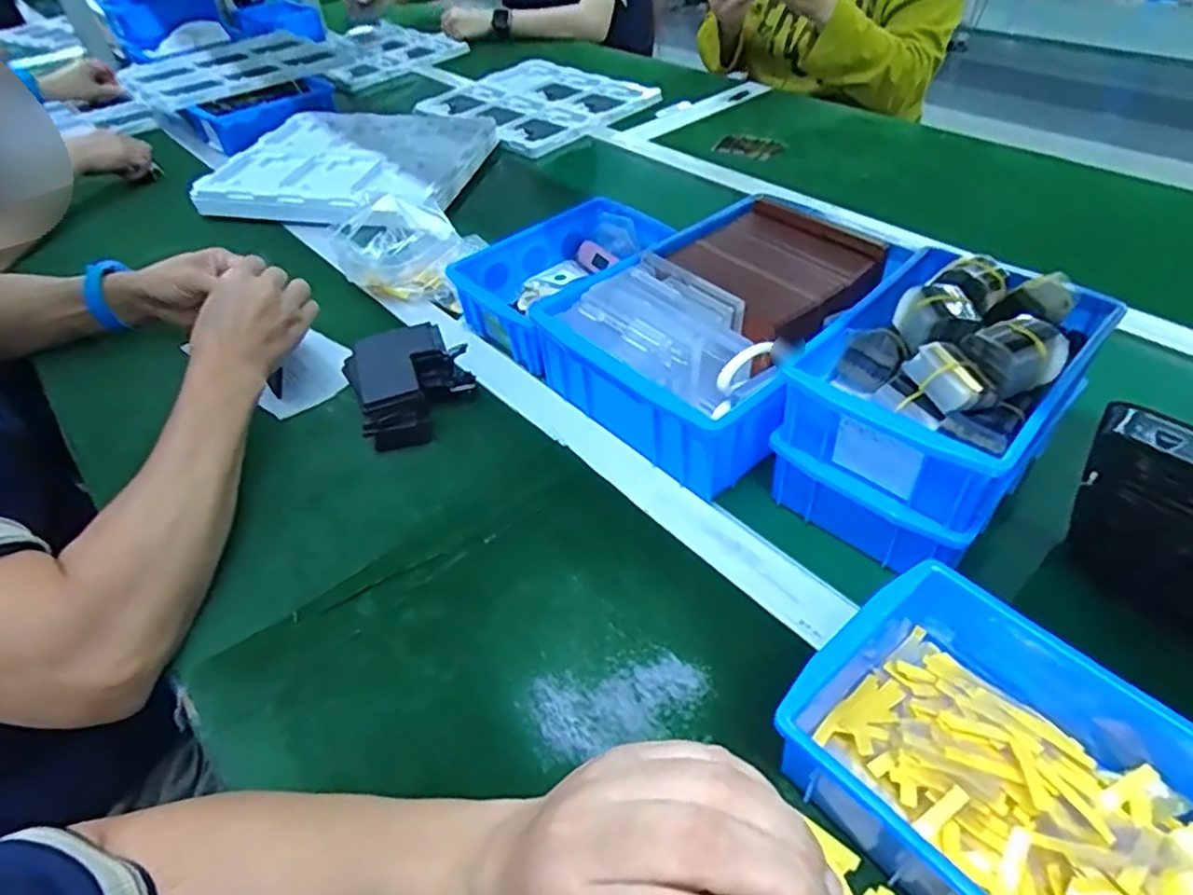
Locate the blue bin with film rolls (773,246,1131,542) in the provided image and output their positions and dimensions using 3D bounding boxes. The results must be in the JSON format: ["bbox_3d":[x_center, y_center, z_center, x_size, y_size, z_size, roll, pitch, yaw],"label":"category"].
[{"bbox_3d":[0.221,-0.049,0.430,0.133,0.081,0.190,33,56,31],"label":"blue bin with film rolls"}]

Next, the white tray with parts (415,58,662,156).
[{"bbox_3d":[-0.102,-0.571,1.093,0.319,0.028,0.292,29,54,29],"label":"white tray with parts"}]

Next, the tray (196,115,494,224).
[{"bbox_3d":[-0.323,-0.399,0.920,0.329,0.034,0.311,3,46,8],"label":"tray"}]

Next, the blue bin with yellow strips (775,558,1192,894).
[{"bbox_3d":[0.201,0.158,0.307,0.148,0.072,0.201,-32,51,-24],"label":"blue bin with yellow strips"}]

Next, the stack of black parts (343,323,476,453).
[{"bbox_3d":[-0.152,-0.056,0.552,0.092,0.062,0.099,-20,47,-15],"label":"stack of black parts"}]

